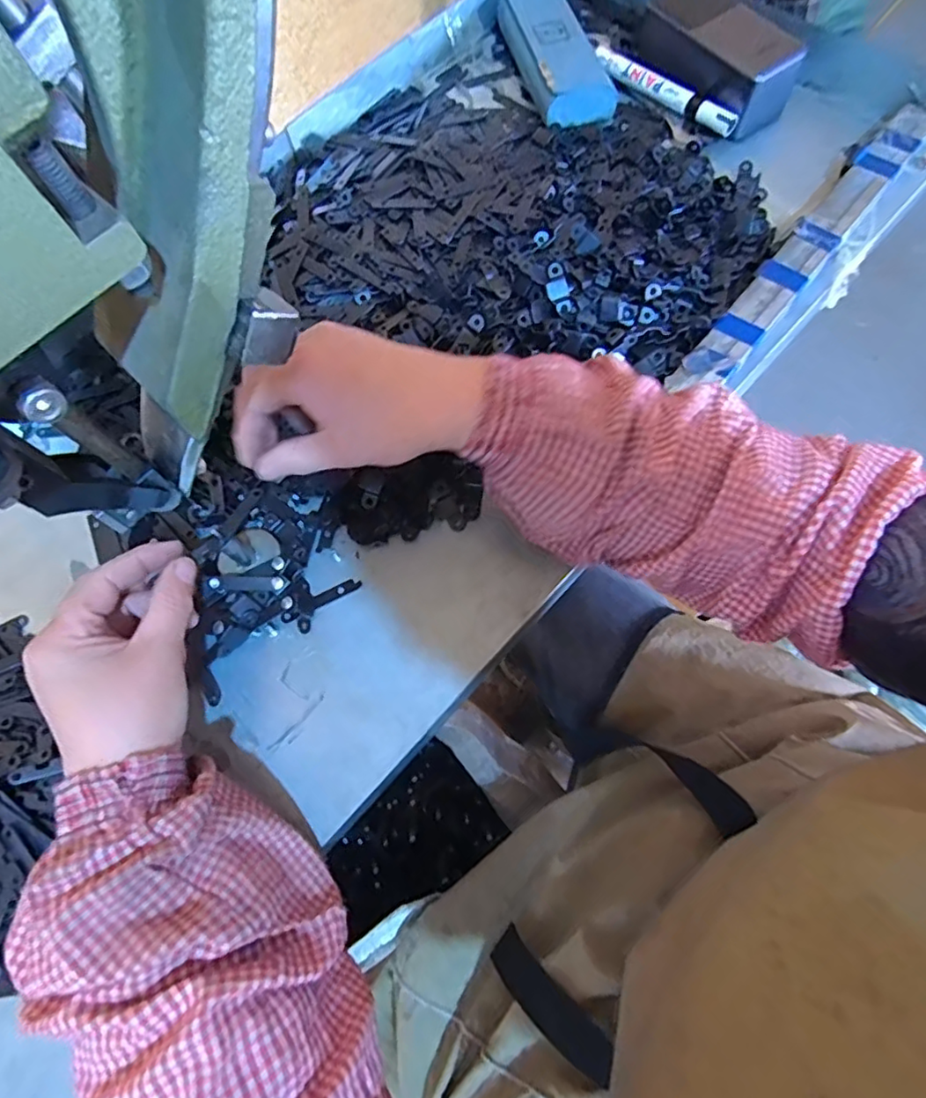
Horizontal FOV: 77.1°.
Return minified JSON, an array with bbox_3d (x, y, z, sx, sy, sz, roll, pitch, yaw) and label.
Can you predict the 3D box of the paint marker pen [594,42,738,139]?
[{"bbox_3d":[0.165,-0.381,0.478,0.140,0.016,0.020,41,77,16],"label":"paint marker pen"}]

